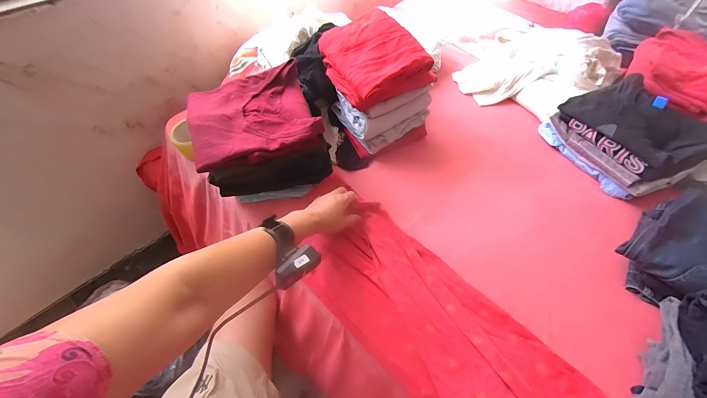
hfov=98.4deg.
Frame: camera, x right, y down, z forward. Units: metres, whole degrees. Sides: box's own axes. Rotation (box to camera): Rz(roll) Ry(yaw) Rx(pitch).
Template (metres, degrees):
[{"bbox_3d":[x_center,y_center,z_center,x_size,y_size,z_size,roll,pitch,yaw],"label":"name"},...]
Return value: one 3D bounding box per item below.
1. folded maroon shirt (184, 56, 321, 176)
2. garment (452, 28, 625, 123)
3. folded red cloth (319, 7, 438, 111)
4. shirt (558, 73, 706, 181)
[{"bbox_3d":[-0.199,-0.169,0.604,0.239,0.050,0.208,-13,55,-10],"label":"folded maroon shirt"},{"bbox_3d":[0.522,-0.393,0.885,0.374,0.106,0.363,-37,62,-24],"label":"garment"},{"bbox_3d":[0.054,-0.308,0.666,0.208,0.105,0.181,-28,59,-20],"label":"folded red cloth"},{"bbox_3d":[0.636,-0.166,0.685,0.211,0.055,0.249,-16,56,-12],"label":"shirt"}]

